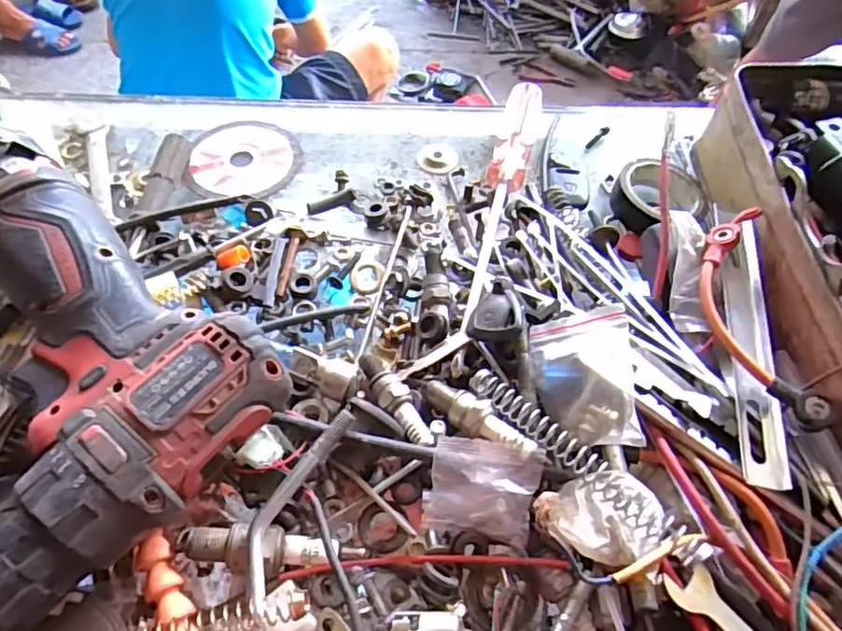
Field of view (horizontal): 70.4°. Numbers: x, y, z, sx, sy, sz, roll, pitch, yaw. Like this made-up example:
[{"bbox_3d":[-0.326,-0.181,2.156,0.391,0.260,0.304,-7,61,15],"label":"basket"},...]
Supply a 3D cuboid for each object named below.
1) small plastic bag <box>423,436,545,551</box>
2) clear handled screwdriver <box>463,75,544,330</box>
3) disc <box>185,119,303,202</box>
[{"bbox_3d":[0.028,0.075,0.264,0.046,0.024,0.040,11,58,3],"label":"small plastic bag"},{"bbox_3d":[0.051,-0.076,0.371,0.025,0.024,0.214,14,59,5],"label":"clear handled screwdriver"},{"bbox_3d":[-0.116,-0.105,0.398,0.070,0.004,0.074,2,56,-3],"label":"disc"}]

